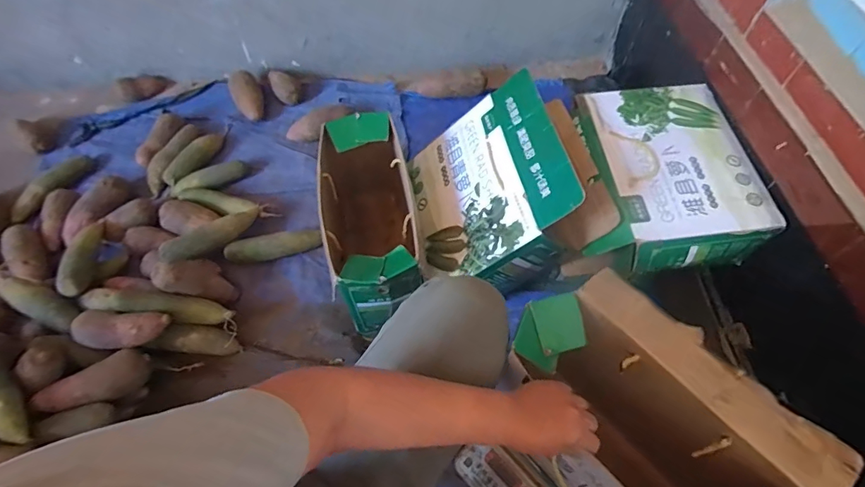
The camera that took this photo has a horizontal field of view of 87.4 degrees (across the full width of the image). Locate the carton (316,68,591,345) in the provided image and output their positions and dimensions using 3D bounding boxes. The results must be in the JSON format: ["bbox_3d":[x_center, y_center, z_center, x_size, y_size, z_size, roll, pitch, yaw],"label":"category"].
[{"bbox_3d":[0.006,-0.073,0.911,0.414,0.351,0.369,-11,59,-7],"label":"carton"}]

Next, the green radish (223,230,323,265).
[{"bbox_3d":[-0.349,0.006,1.005,0.200,0.044,0.051,-9,58,-6],"label":"green radish"}]

